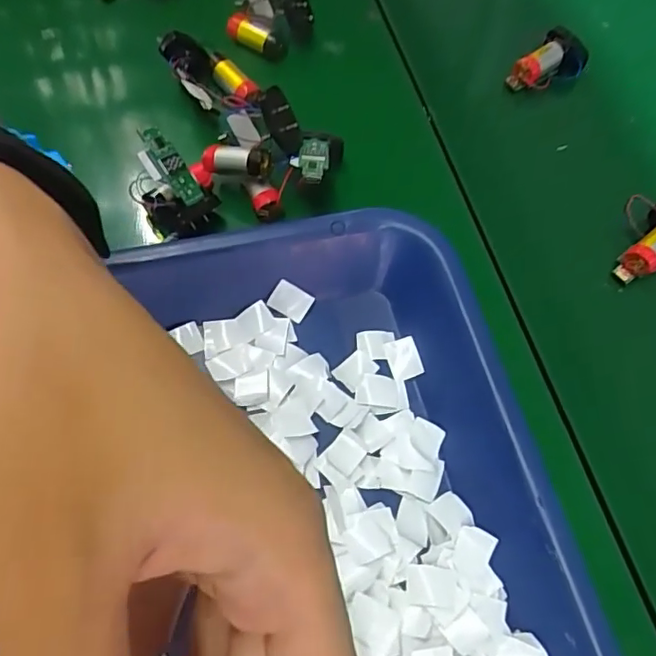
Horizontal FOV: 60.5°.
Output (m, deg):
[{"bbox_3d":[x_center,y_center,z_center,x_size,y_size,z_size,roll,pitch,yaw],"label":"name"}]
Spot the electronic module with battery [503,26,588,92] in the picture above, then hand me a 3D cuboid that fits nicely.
[{"bbox_3d":[0.142,-0.167,0.362,0.029,0.025,0.046,42,70,17],"label":"electronic module with battery"}]

